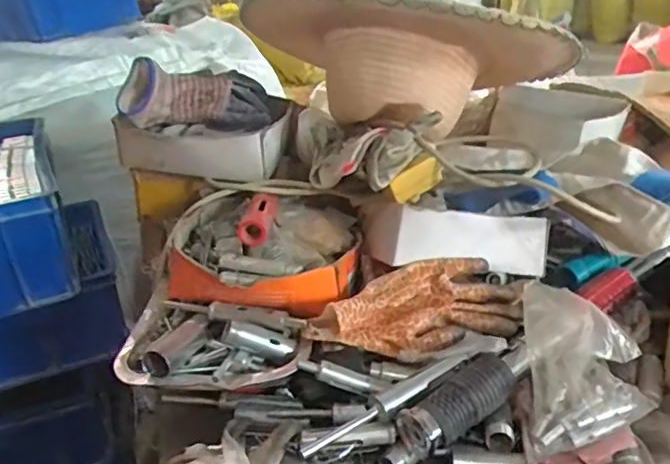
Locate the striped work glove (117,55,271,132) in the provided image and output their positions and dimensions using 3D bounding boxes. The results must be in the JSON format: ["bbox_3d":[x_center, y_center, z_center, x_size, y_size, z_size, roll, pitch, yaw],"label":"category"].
[{"bbox_3d":[-0.151,-0.155,0.648,0.178,0.069,0.094,-12,29,-18],"label":"striped work glove"}]

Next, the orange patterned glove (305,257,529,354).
[{"bbox_3d":[0.081,0.073,0.551,0.210,0.057,0.073,-8,28,-11],"label":"orange patterned glove"}]

